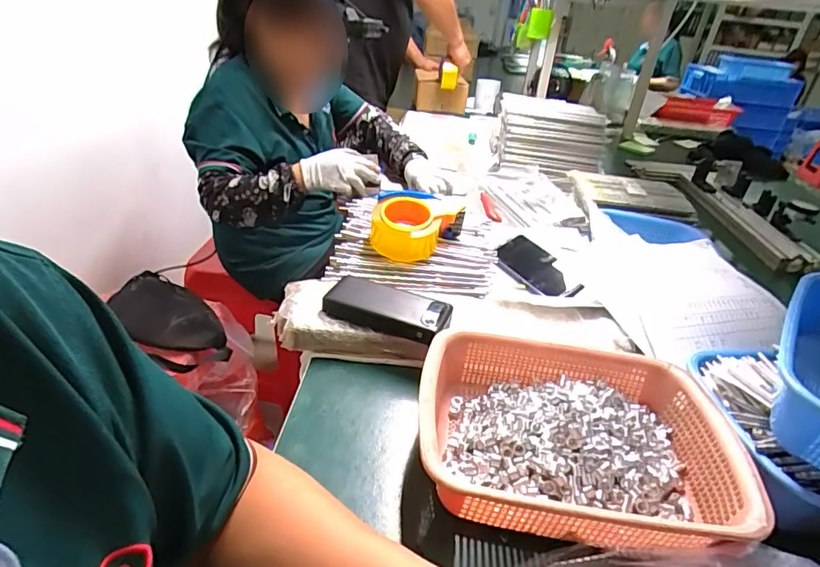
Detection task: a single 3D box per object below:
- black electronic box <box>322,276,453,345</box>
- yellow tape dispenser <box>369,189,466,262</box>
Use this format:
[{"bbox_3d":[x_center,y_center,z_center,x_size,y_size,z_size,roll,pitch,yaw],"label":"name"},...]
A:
[{"bbox_3d":[-0.025,0.029,0.609,0.148,0.024,0.079,17,34,18],"label":"black electronic box"},{"bbox_3d":[0.006,-0.082,0.736,0.127,0.082,0.090,11,33,8],"label":"yellow tape dispenser"}]

